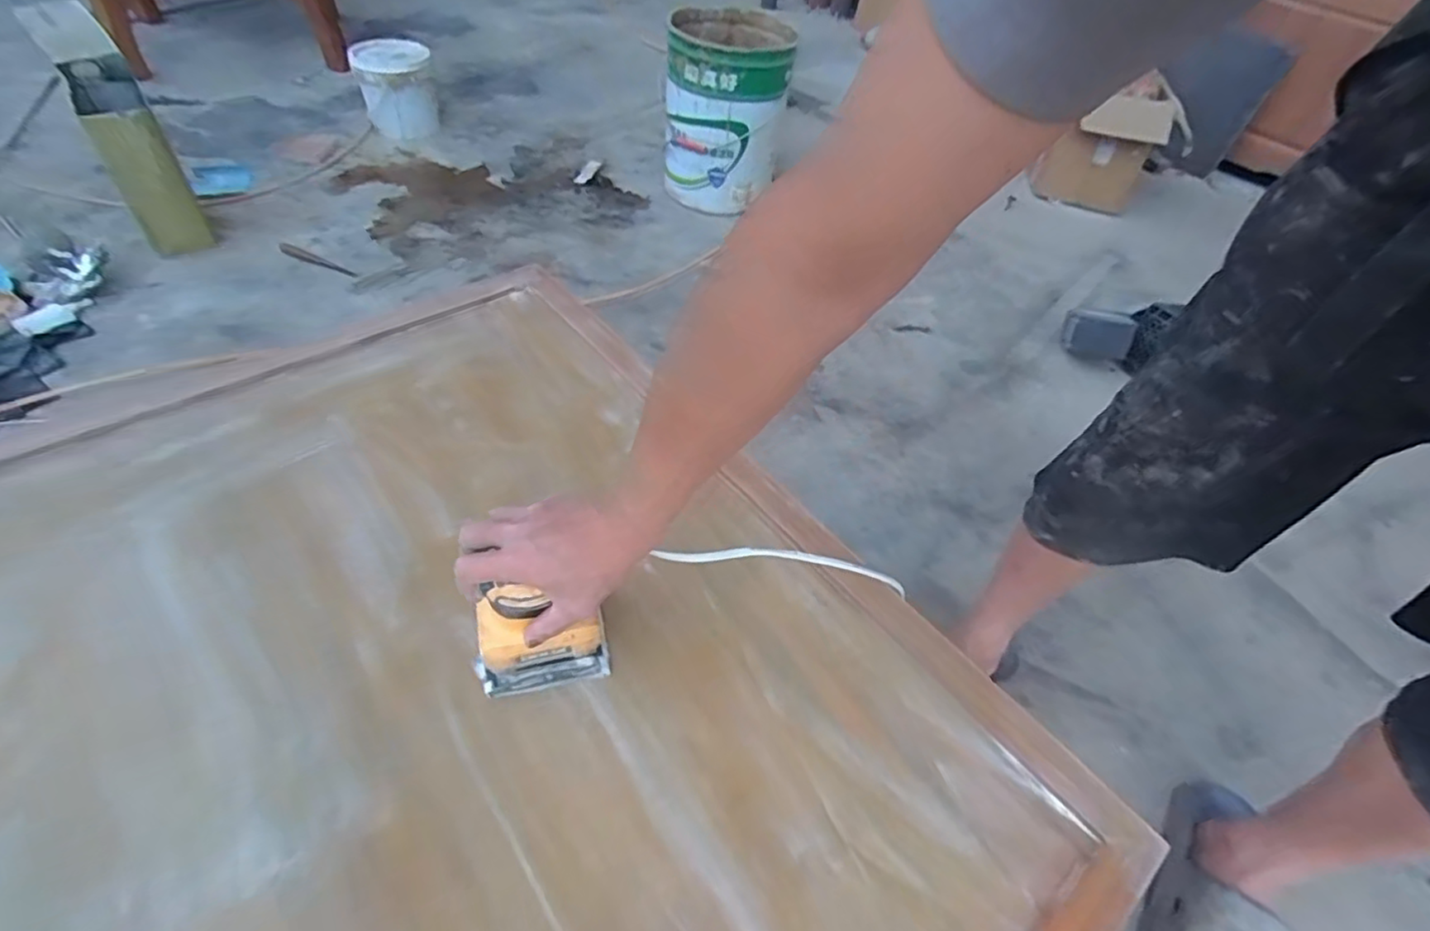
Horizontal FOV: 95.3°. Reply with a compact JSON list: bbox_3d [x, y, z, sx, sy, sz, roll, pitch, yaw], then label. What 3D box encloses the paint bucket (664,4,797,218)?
[{"bbox_3d":[0.023,-0.817,1.519,0.271,0.343,0.288,1,49,-6],"label":"paint bucket"}]

